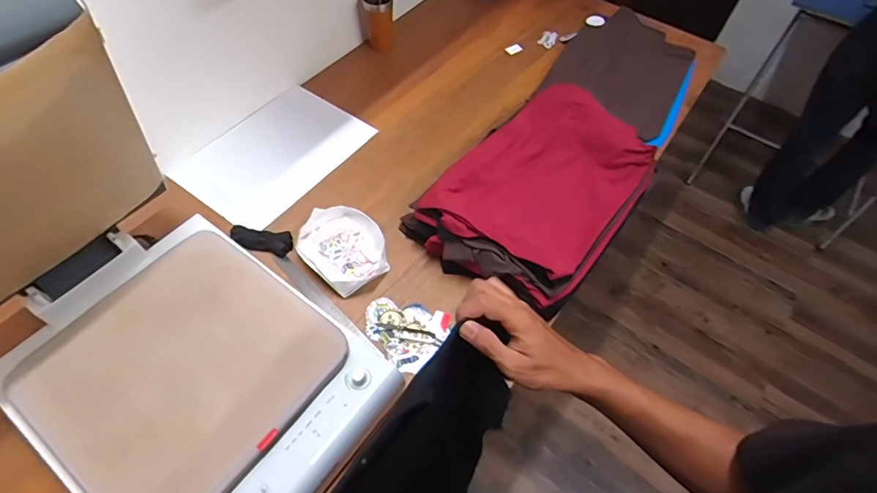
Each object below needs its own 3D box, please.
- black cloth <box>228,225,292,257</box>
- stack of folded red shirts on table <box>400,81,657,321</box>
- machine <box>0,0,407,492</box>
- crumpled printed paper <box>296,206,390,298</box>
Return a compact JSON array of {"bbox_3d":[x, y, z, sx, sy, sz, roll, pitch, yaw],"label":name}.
[{"bbox_3d":[-0.370,-0.012,0.972,0.126,0.028,0.050,6,56,2],"label":"black cloth"},{"bbox_3d":[0.209,-0.119,1.003,0.363,0.144,0.498,36,62,20],"label":"stack of folded red shirts on table"},{"bbox_3d":[-0.392,0.072,0.579,0.581,0.508,0.443,34,61,19],"label":"machine"},{"bbox_3d":[-0.195,0.002,0.959,0.203,0.038,0.160,39,63,21],"label":"crumpled printed paper"}]

